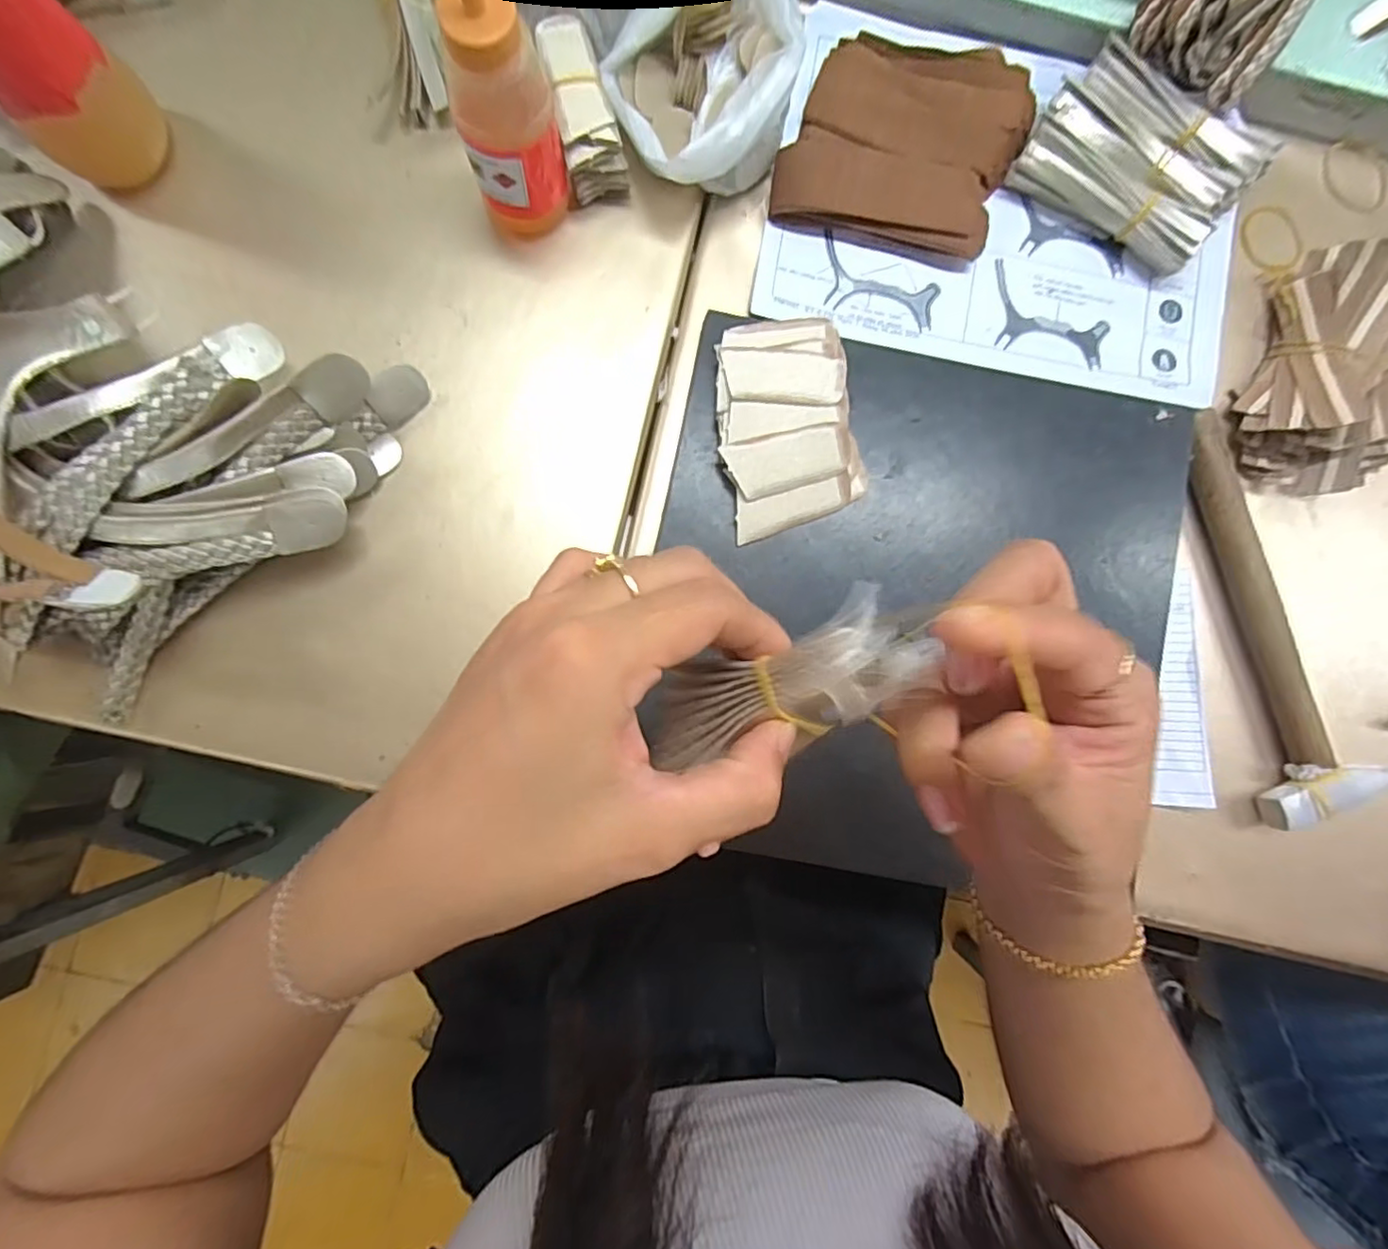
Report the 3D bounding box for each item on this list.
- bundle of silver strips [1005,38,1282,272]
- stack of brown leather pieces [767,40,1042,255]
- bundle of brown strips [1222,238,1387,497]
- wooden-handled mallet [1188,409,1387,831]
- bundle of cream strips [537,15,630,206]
[{"bbox_3d":[0.278,-0.292,0.388,0.126,0.031,0.098,31,86,-1],"label":"bundle of silver strips"},{"bbox_3d":[0.129,-0.297,0.382,0.141,0.029,0.111,13,86,-2],"label":"stack of brown leather pieces"},{"bbox_3d":[0.393,-0.152,0.374,0.086,0.048,0.153,20,86,-2],"label":"bundle of brown strips"},{"bbox_3d":[0.353,-0.008,0.376,0.068,0.022,0.245,-12,87,-4],"label":"wooden-handled mallet"},{"bbox_3d":[-0.067,-0.300,0.364,0.033,0.046,0.076,-19,88,-4],"label":"bundle of cream strips"}]

